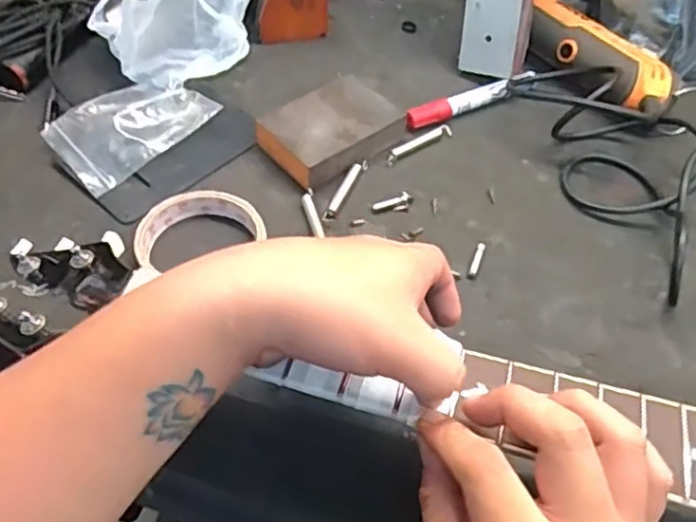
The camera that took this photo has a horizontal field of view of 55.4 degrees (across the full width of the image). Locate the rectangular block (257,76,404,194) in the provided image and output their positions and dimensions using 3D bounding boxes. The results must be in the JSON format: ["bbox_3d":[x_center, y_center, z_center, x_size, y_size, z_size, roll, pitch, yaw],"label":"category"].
[{"bbox_3d":[-0.014,-0.107,0.529,0.106,0.021,0.073,-32,59,-25],"label":"rectangular block"}]

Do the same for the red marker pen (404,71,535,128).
[{"bbox_3d":[0.108,-0.140,0.567,0.136,0.014,0.015,-25,56,-20],"label":"red marker pen"}]

